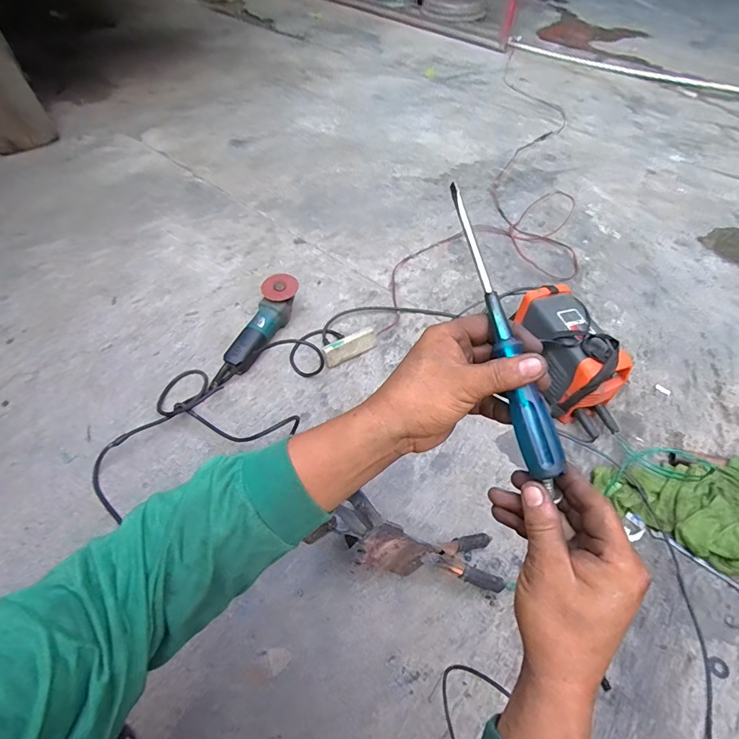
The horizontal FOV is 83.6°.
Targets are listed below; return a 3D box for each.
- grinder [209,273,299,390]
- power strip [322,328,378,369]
[{"bbox_3d":[-0.269,-0.086,0.960,0.080,0.080,0.331,20,65,14],"label":"grinder"},{"bbox_3d":[-0.047,-0.050,0.957,0.134,0.055,0.026,-27,56,-22],"label":"power strip"}]

